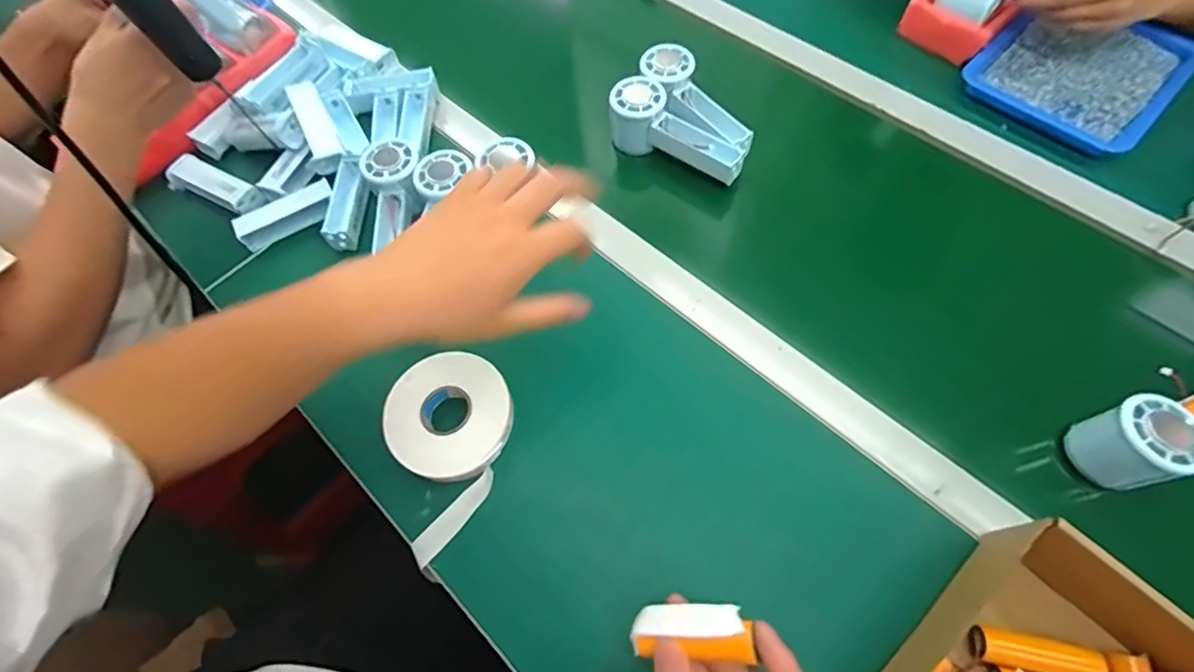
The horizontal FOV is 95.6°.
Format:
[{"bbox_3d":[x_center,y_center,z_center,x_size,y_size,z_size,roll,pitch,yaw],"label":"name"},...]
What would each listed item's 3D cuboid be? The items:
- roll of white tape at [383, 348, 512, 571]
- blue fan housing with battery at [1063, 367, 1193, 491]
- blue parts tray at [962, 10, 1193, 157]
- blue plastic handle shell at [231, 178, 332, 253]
[{"bbox_3d":[-0.116,0.086,0.443,0.102,0.023,0.151,-20,64,-6],"label":"roll of white tape"},{"bbox_3d":[0.437,0.064,0.402,0.165,0.056,0.064,-15,64,-4],"label":"blue fan housing with battery"},{"bbox_3d":[0.535,-0.298,0.599,0.203,0.021,0.176,-41,68,-16],"label":"blue parts tray"},{"bbox_3d":[-0.322,-0.127,0.562,0.098,0.023,0.037,-29,65,-10],"label":"blue plastic handle shell"}]

